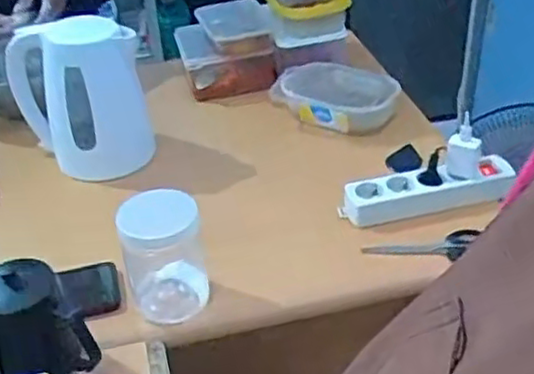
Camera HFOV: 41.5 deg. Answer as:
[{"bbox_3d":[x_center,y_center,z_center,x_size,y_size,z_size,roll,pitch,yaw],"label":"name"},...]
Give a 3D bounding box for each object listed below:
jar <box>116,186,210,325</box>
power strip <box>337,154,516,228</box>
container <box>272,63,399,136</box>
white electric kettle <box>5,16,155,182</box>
[{"bbox_3d":[-0.118,0.075,0.800,0.085,0.138,0.083,-3,36,2],"label":"jar"},{"bbox_3d":[0.217,0.004,0.943,0.242,0.040,0.061,-8,36,-6],"label":"power strip"},{"bbox_3d":[0.119,-0.154,1.165,0.193,0.057,0.142,11,38,20],"label":"container"},{"bbox_3d":[-0.269,-0.129,1.035,0.180,0.215,0.112,-15,37,-16],"label":"white electric kettle"}]

